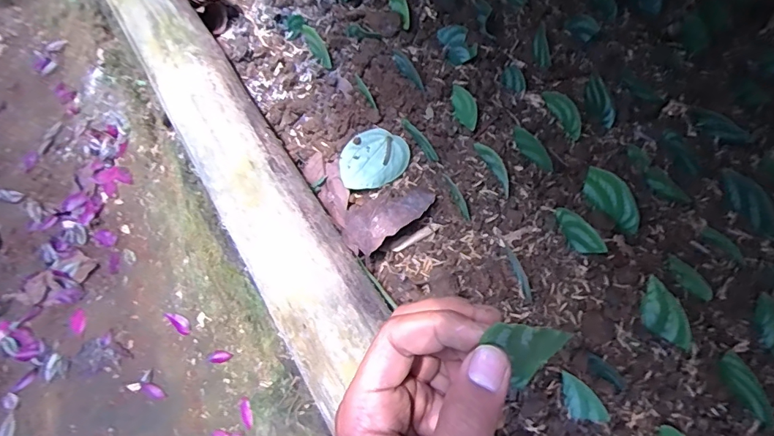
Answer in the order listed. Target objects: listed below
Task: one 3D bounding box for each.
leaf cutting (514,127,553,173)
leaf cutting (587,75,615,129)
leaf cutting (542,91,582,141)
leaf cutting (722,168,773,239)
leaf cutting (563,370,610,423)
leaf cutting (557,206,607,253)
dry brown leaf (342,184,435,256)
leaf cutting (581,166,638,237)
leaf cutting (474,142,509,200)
[{"bbox_3d":[0.121,-0.056,0.374,0.009,0.015,0.044,-38,85,-14],"label":"leaf cutting"},{"bbox_3d":[0.183,-0.100,0.387,0.012,0.018,0.047,-14,80,-4],"label":"leaf cutting"},{"bbox_3d":[0.151,-0.089,0.382,0.014,0.013,0.047,-28,79,-10],"label":"leaf cutting"},{"bbox_3d":[0.268,-0.010,0.334,0.020,0.006,0.059,-40,77,31],"label":"leaf cutting"},{"bbox_3d":[0.123,0.112,0.282,0.022,0.007,0.028,-1,64,3],"label":"leaf cutting"},{"bbox_3d":[0.139,0.009,0.330,0.016,0.012,0.043,-27,66,-10],"label":"leaf cutting"},{"bbox_3d":[0.003,-0.003,0.337,0.075,0.029,0.039,-28,66,-10],"label":"dry brown leaf"},{"bbox_3d":[0.172,-0.015,0.342,0.020,0.016,0.054,-33,67,-12],"label":"leaf cutting"},{"bbox_3d":[0.087,-0.040,0.363,0.013,0.013,0.048,-32,89,-12],"label":"leaf cutting"}]

